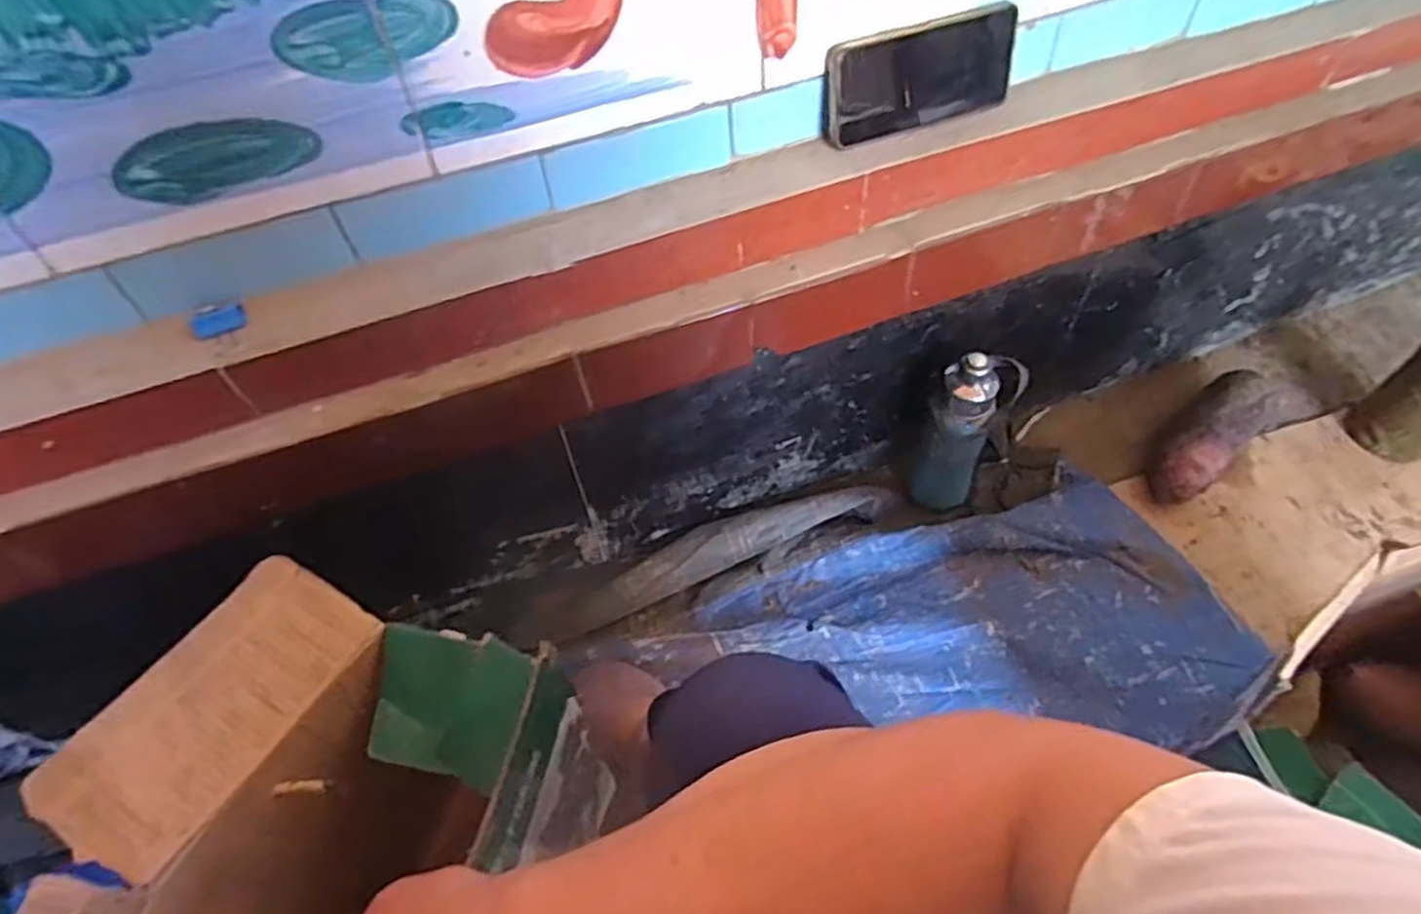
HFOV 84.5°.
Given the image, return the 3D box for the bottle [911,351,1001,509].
[{"bbox_3d":[0.270,-0.024,0.855,0.069,0.215,0.053,23,59,18],"label":"bottle"}]

